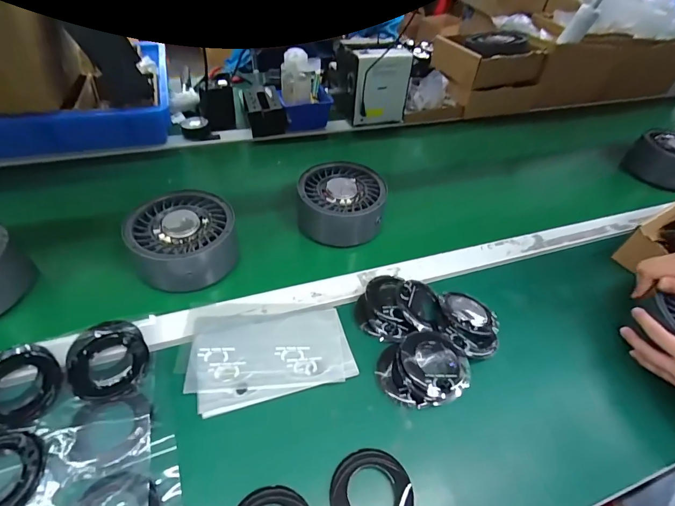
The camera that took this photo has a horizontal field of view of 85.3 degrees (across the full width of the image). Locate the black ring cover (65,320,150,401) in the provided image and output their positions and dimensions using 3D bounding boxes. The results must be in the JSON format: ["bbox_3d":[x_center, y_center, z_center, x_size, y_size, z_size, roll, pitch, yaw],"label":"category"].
[{"bbox_3d":[-0.258,0.115,0.408,0.078,0.014,0.097,-29,55,-26],"label":"black ring cover"}]

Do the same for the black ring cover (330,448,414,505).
[{"bbox_3d":[0.033,0.229,0.347,0.076,0.011,0.078,-7,49,-9],"label":"black ring cover"}]

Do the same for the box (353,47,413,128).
[{"bbox_3d":[0.093,-0.354,0.792,0.126,0.150,0.060,-17,51,-18],"label":"box"}]

